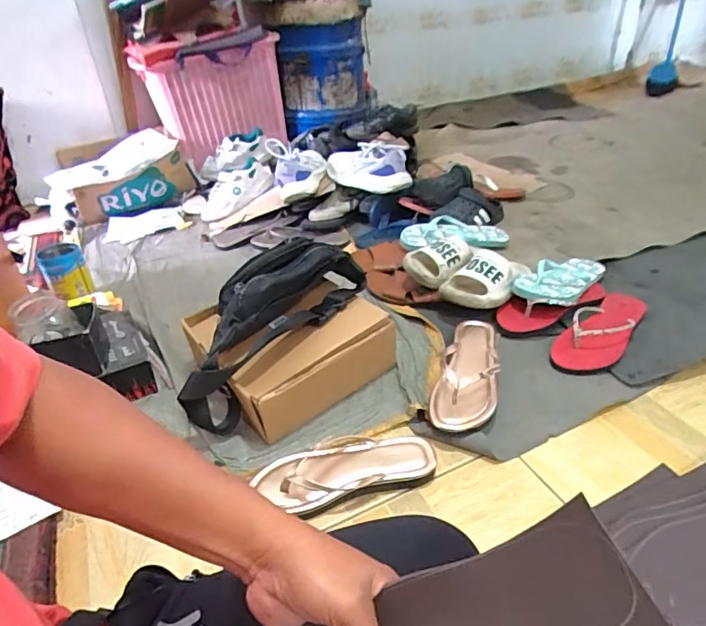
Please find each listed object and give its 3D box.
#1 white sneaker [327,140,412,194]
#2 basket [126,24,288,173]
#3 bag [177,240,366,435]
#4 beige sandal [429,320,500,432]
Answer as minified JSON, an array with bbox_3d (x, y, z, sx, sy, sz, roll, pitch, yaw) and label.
[{"bbox_3d":[0.025,-0.369,1.229,0.087,0.100,0.258,-29,41,-32],"label":"white sneaker"},{"bbox_3d":[-0.441,-0.695,1.594,0.411,0.345,0.242,-31,42,-34],"label":"basket"},{"bbox_3d":[-0.130,0.006,0.789,0.149,0.121,0.366,19,42,31],"label":"bag"},{"bbox_3d":[0.185,0.094,0.786,0.091,0.059,0.249,8,37,18],"label":"beige sandal"}]

